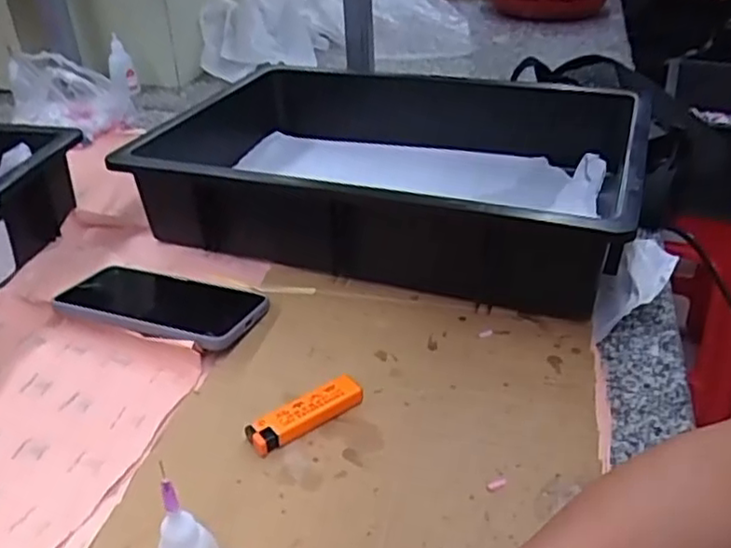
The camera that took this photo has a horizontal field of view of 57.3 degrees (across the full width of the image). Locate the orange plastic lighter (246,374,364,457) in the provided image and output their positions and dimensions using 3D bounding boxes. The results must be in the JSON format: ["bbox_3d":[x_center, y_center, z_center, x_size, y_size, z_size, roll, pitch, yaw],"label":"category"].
[{"bbox_3d":[-0.040,0.093,0.444,0.079,0.016,0.022,-22,39,-27],"label":"orange plastic lighter"}]

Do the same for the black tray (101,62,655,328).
[{"bbox_3d":[0.028,-0.106,0.663,0.423,0.100,0.341,10,36,16],"label":"black tray"}]

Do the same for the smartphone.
[{"bbox_3d":[-0.166,0.022,0.547,0.170,0.011,0.083,10,27,21],"label":"smartphone"}]

